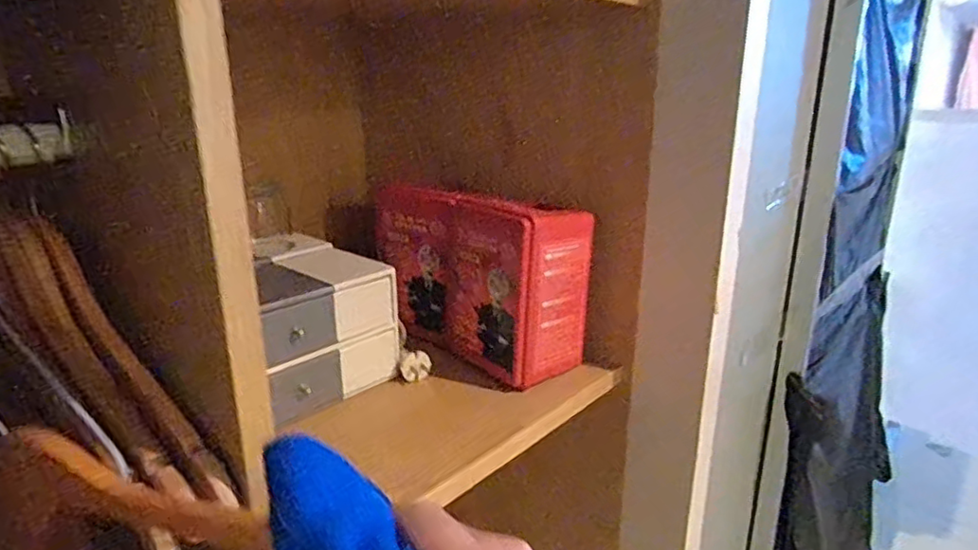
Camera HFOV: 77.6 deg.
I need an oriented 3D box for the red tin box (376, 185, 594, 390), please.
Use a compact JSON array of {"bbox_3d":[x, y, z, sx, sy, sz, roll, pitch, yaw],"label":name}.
[{"bbox_3d":[-0.010,-0.005,0.726,0.103,0.178,0.256,-18,26,-42],"label":"red tin box"}]

